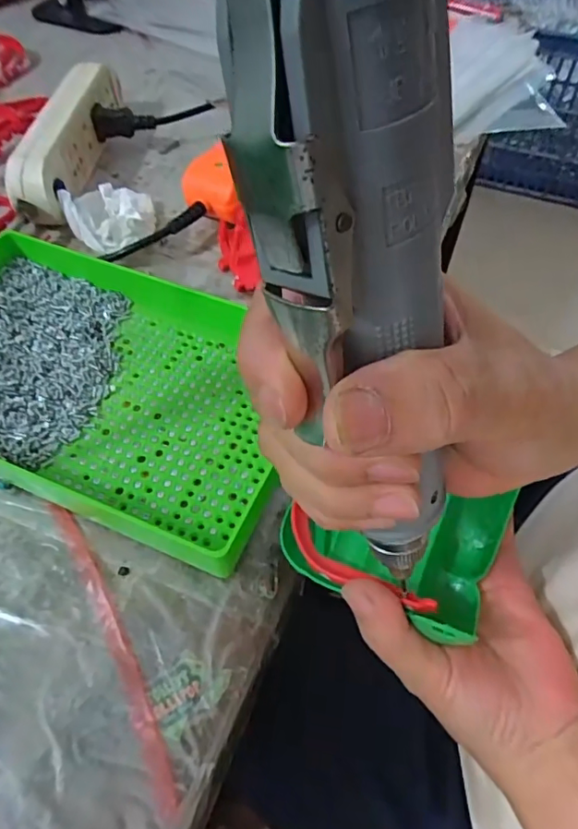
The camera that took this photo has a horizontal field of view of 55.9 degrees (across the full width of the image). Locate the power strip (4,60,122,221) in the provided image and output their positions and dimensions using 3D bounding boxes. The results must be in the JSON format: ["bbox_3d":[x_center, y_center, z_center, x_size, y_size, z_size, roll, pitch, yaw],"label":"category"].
[{"bbox_3d":[-0.182,-0.227,0.450,0.033,0.057,0.190,5,55,1],"label":"power strip"}]

